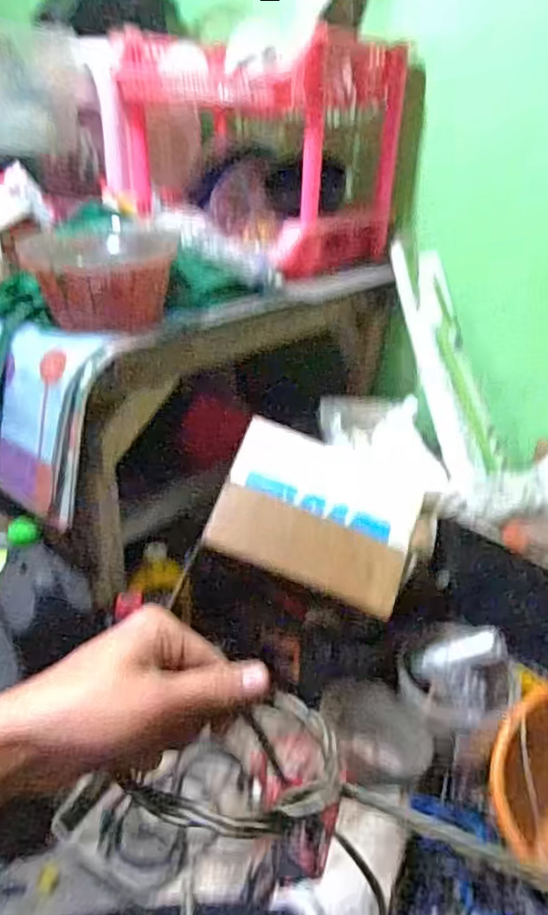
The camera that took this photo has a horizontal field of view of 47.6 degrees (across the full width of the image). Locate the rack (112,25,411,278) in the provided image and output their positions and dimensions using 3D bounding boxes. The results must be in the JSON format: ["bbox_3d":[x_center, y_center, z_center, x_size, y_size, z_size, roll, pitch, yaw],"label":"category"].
[{"bbox_3d":[-0.034,-0.572,1.166,0.454,0.339,0.321,26,37,36],"label":"rack"}]

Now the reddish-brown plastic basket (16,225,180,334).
[{"bbox_3d":[-0.224,-0.240,0.842,0.157,0.105,0.174,6,29,6],"label":"reddish-brown plastic basket"}]

